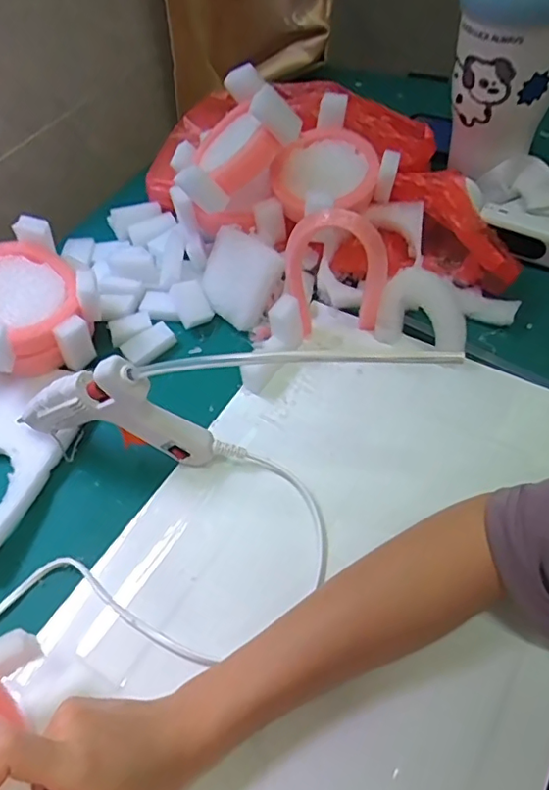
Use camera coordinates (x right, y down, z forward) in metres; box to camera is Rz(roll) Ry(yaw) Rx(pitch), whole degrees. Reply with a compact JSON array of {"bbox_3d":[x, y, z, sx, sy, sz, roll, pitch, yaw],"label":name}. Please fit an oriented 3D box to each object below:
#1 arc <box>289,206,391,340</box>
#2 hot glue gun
[{"bbox_3d":[0.050,-0.094,0.444,0.076,0.121,0.016,-1,53,6],"label":"arc"},{"bbox_3d":[-0.118,0.013,0.410,0.139,0.102,0.022,6,54,11],"label":"hot glue gun"}]

